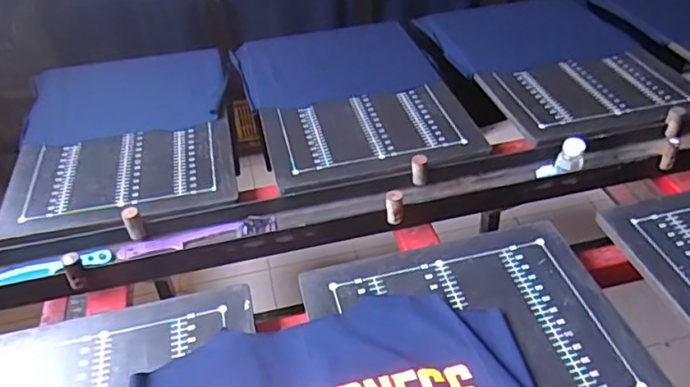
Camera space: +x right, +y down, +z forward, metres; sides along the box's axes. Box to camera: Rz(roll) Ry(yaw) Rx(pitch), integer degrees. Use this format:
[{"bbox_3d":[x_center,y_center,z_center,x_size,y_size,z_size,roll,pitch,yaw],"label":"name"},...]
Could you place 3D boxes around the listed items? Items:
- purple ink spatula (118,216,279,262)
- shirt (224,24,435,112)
[{"bbox_3d":[-0.232,0.071,0.923,0.245,0.010,0.044,-12,40,-11],"label":"purple ink spatula"},{"bbox_3d":[-0.029,-0.315,1.363,0.427,0.020,0.323,-11,40,-10],"label":"shirt"}]

